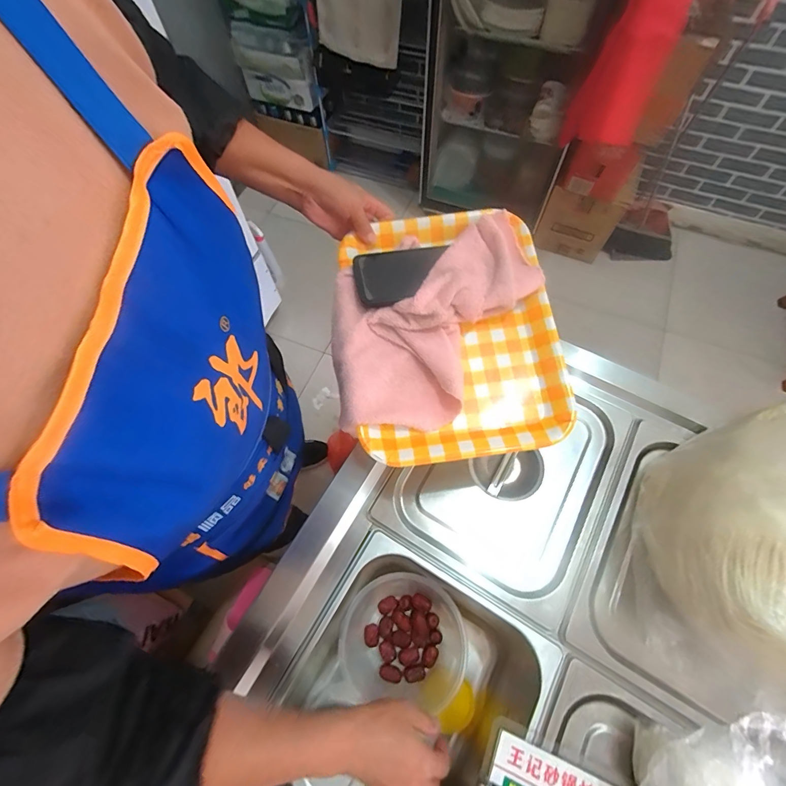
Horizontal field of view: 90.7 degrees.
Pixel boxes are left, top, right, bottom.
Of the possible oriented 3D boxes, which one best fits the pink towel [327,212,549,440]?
[{"bbox_3d":[0.038,-0.103,0.472,0.190,0.060,0.318,33,69,15],"label":"pink towel"}]

